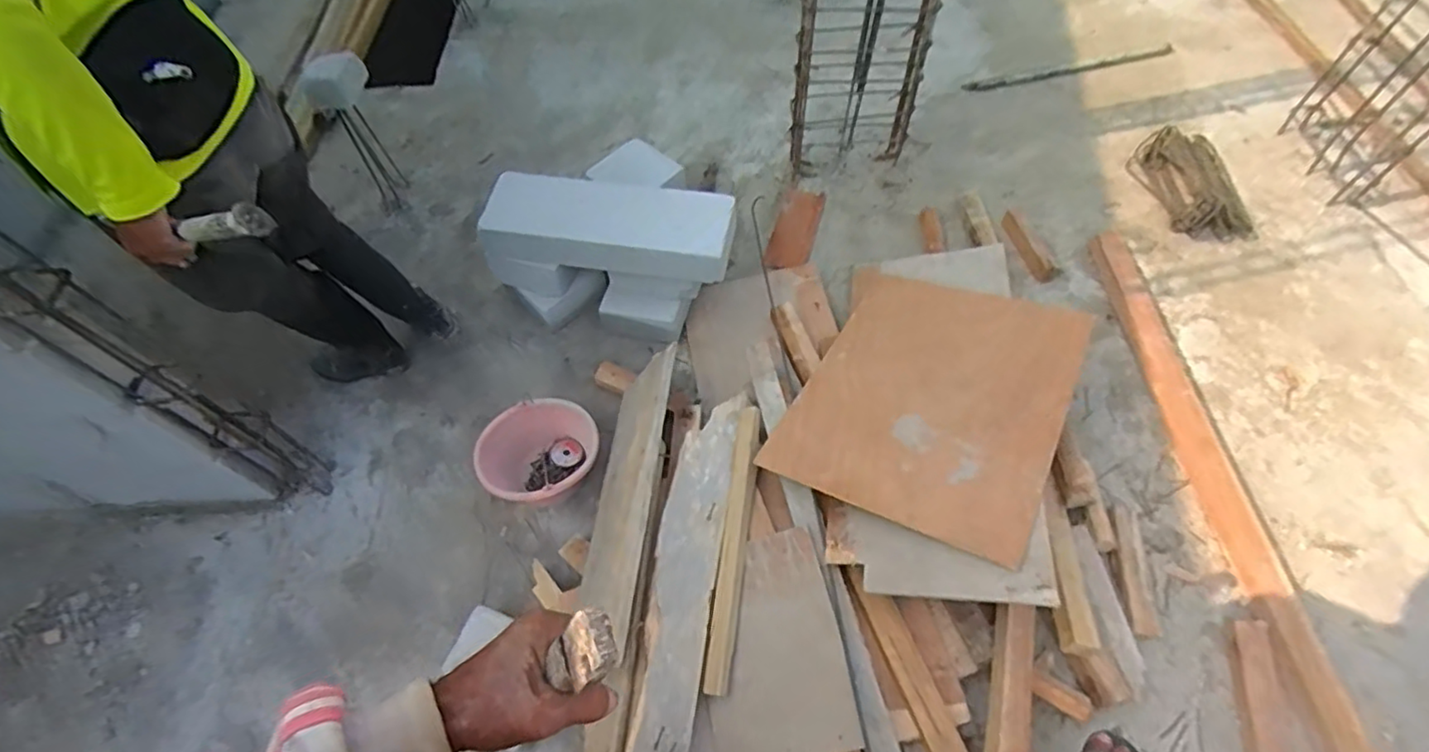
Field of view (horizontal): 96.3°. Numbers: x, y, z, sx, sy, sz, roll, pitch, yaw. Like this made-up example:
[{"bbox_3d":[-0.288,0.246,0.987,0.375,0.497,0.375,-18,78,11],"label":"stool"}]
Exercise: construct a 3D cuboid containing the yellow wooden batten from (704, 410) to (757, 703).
[{"bbox_3d":[0.039,0.309,1.244,0.045,0.019,0.546,7,60,7],"label":"yellow wooden batten"}]

